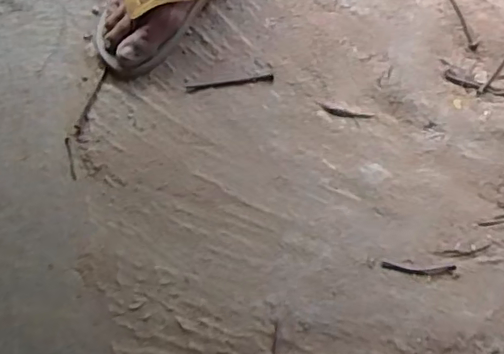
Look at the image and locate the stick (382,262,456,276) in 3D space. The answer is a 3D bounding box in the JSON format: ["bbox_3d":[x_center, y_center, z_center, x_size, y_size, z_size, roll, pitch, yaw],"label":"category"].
[{"bbox_3d":[0.164,0.091,0.552,0.072,0.004,0.011,2,69,3],"label":"stick"}]

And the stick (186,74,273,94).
[{"bbox_3d":[-0.025,-0.105,0.631,0.098,0.004,0.010,-11,69,-2],"label":"stick"}]

